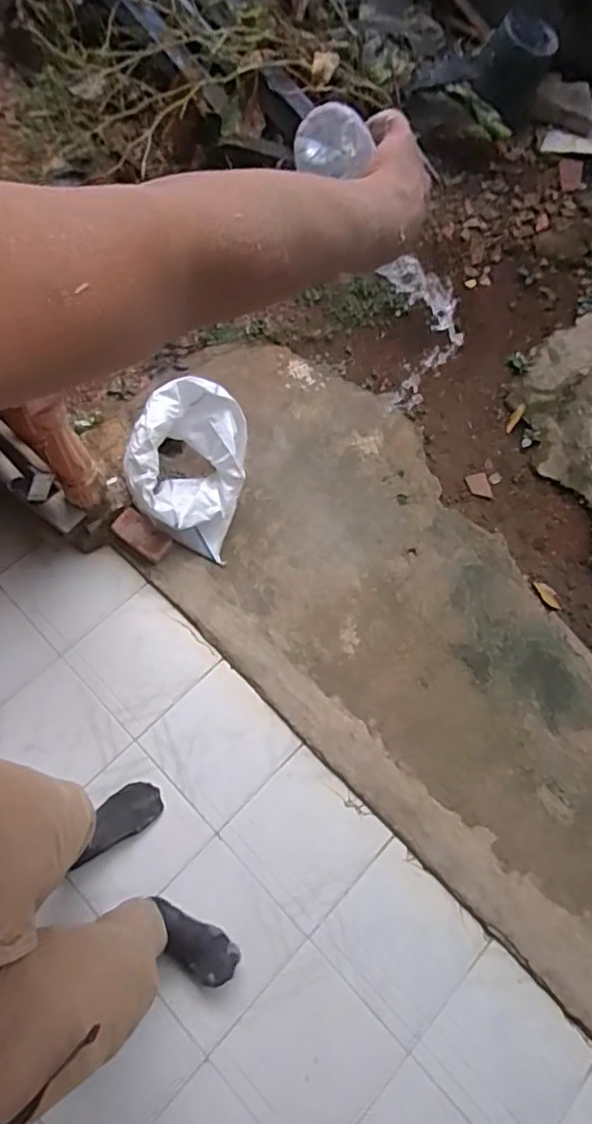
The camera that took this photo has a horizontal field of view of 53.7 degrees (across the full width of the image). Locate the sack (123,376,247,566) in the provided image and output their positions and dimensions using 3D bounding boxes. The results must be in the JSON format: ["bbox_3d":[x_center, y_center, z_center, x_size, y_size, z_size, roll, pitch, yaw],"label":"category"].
[{"bbox_3d":[-0.275,-0.258,1.552,0.252,0.314,0.360,13,68,3],"label":"sack"}]

